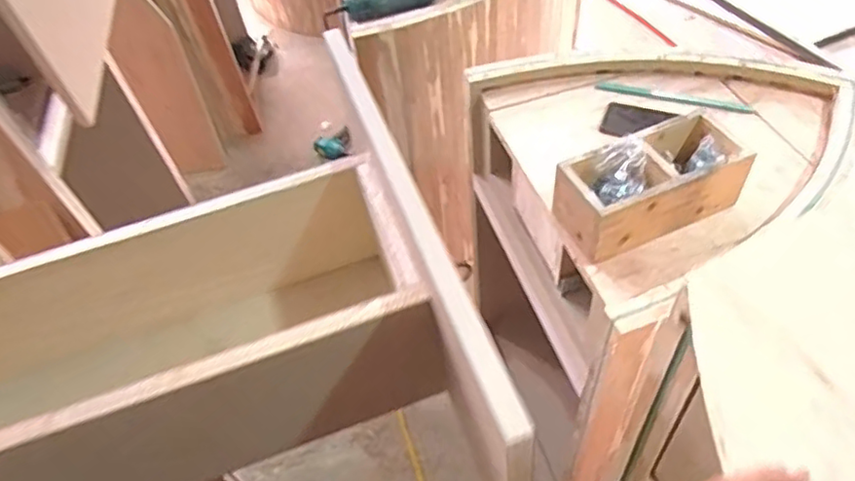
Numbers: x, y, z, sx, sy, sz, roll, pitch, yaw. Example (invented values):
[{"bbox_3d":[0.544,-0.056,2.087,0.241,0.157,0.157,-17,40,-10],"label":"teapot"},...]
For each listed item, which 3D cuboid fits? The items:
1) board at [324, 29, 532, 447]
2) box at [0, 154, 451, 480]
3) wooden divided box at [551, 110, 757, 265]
[{"bbox_3d":[-0.022,-0.046,0.526,0.030,0.054,0.488,-18,51,-9],"label":"board"},{"bbox_3d":[-0.294,0.123,0.582,0.568,0.189,0.200,-17,51,-8],"label":"box"},{"bbox_3d":[0.321,-0.084,0.870,0.252,0.113,0.115,-21,51,-11],"label":"wooden divided box"}]

